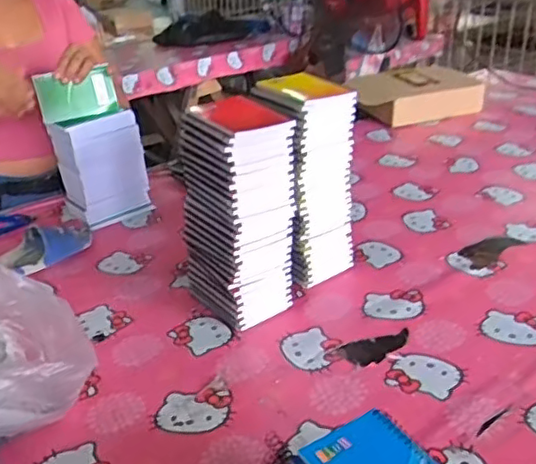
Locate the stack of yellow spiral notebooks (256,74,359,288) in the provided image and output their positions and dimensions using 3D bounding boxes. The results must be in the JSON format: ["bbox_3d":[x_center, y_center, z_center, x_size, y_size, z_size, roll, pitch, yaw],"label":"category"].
[{"bbox_3d":[0.063,-0.073,0.917,0.100,0.285,0.144,-12,29,-15],"label":"stack of yellow spiral notebooks"}]

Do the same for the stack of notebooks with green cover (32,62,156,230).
[{"bbox_3d":[-0.320,-0.155,1.173,0.146,0.270,0.088,-24,33,-33],"label":"stack of notebooks with green cover"}]

